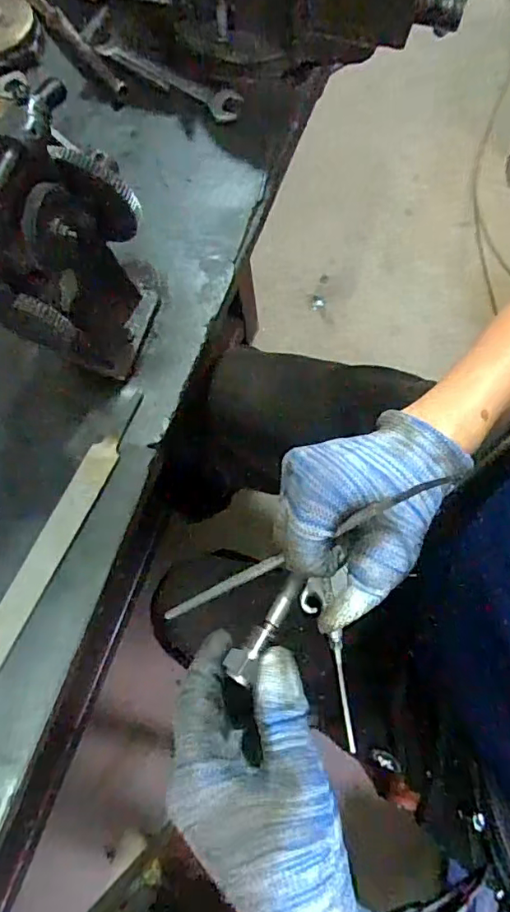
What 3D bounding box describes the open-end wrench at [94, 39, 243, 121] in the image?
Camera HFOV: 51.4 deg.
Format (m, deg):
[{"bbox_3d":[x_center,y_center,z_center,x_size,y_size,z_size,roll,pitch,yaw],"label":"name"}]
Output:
[{"bbox_3d":[-0.087,-0.368,0.512,0.163,0.007,0.033,29,77,11],"label":"open-end wrench"}]

